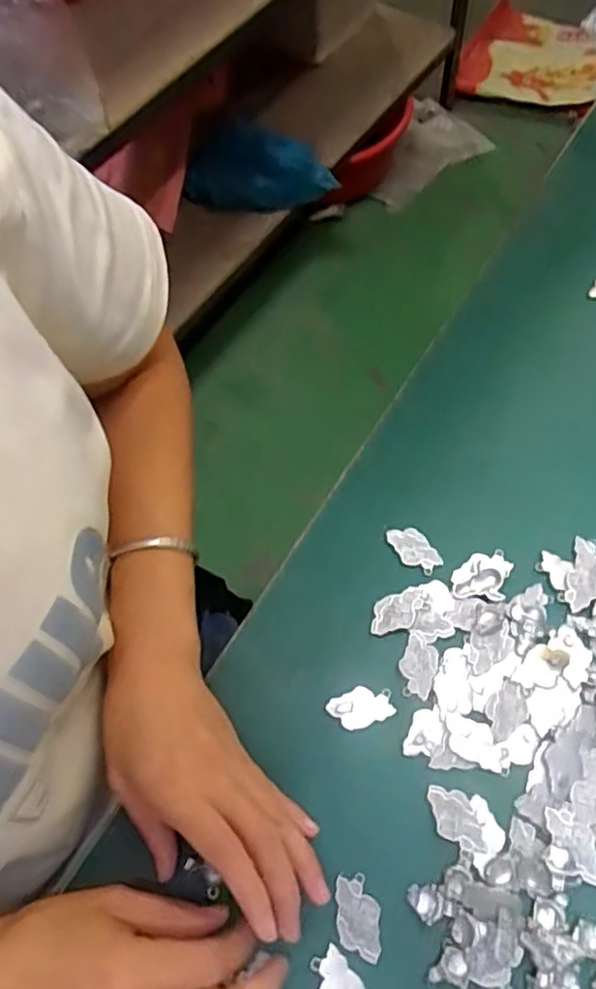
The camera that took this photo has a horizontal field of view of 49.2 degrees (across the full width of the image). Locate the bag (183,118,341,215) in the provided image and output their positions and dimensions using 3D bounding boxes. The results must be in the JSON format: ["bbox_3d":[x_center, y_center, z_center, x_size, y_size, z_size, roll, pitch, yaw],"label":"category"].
[{"bbox_3d":[-0.080,-0.633,1.276,0.289,0.135,0.155,18,65,12],"label":"bag"}]

